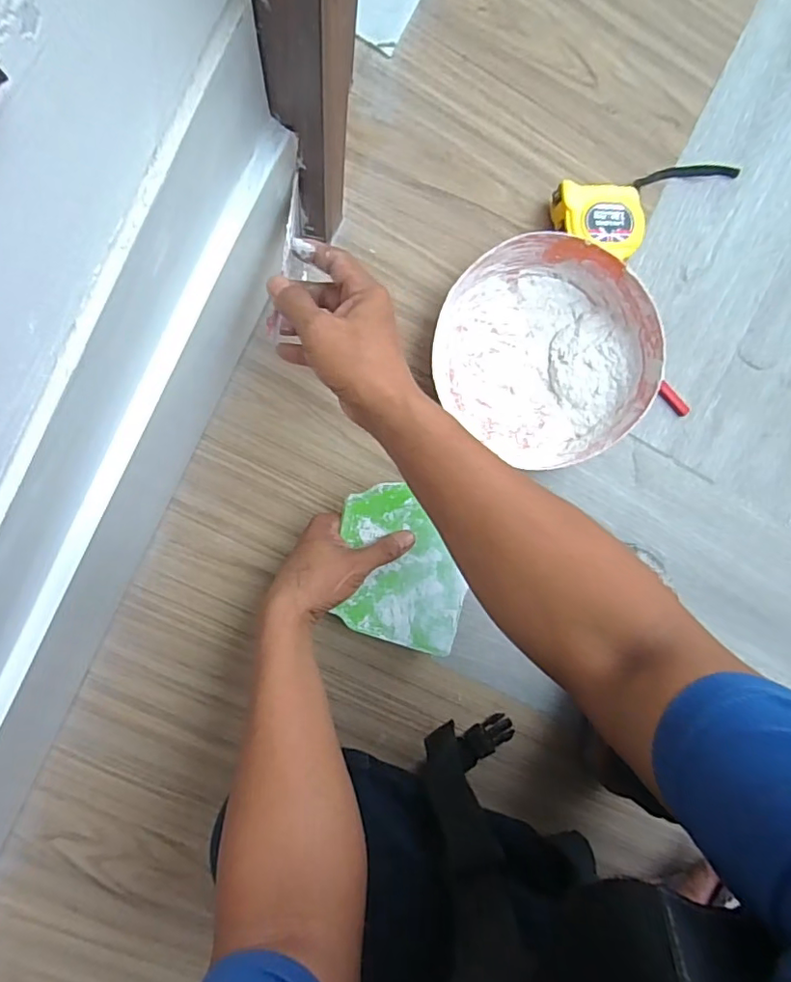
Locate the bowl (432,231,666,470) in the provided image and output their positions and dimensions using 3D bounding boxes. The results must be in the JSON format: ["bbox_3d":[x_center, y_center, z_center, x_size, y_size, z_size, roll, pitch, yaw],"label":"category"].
[{"bbox_3d":[0.143,-0.129,0.536,0.194,0.067,0.204,-1,95,-6],"label":"bowl"}]

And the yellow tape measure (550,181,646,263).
[{"bbox_3d":[0.196,-0.257,0.543,0.082,0.045,0.074,-5,95,-6],"label":"yellow tape measure"}]

